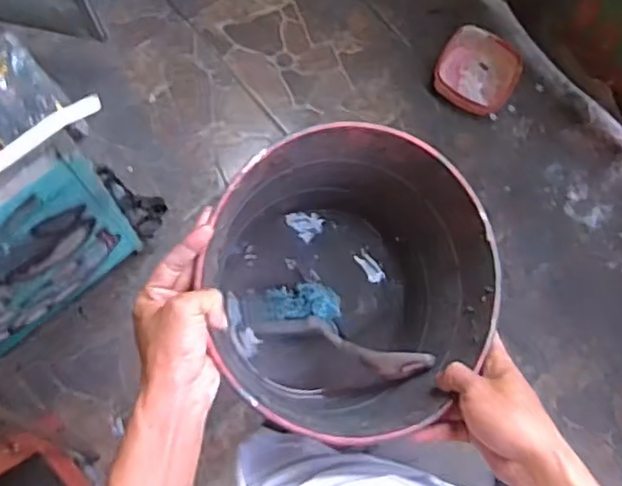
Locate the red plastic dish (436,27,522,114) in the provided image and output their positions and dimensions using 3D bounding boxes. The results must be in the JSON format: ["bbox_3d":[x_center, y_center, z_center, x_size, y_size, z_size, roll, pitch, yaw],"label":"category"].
[{"bbox_3d":[0.426,-0.436,1.705,0.202,0.043,0.194,24,82,1],"label":"red plastic dish"}]

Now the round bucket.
[{"bbox_3d":[0.034,0.036,0.660,0.248,0.215,0.260,0,82,-3],"label":"round bucket"}]

